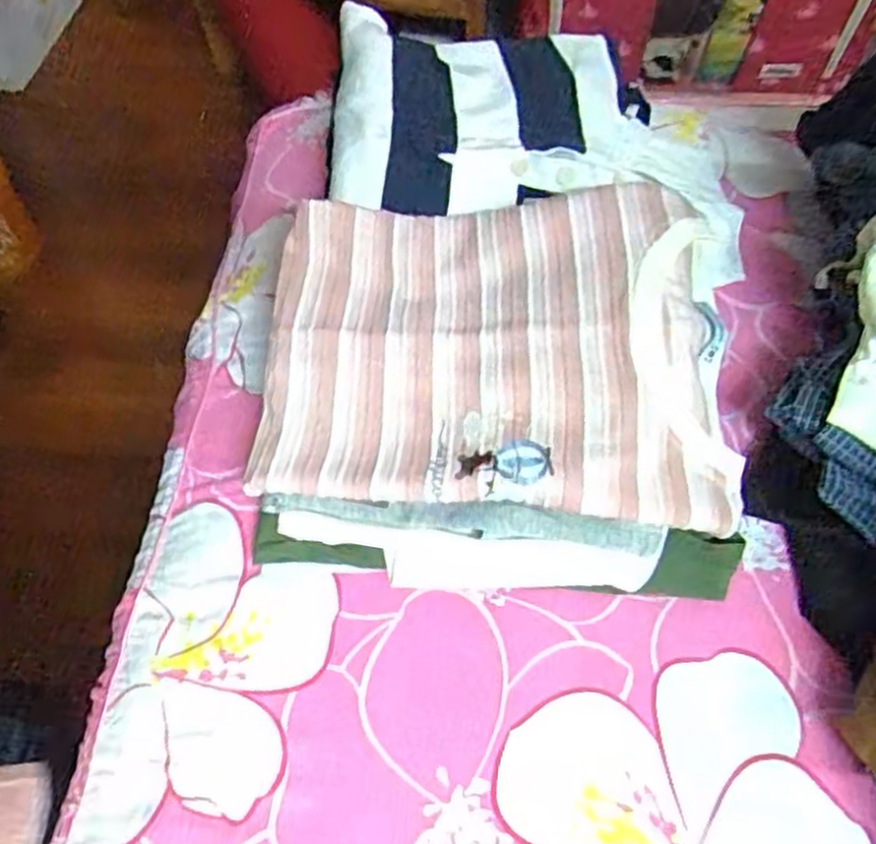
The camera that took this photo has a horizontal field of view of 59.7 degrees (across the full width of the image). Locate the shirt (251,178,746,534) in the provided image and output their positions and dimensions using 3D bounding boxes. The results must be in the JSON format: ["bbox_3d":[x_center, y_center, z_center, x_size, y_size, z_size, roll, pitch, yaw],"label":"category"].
[{"bbox_3d":[0.039,-0.057,0.538,0.318,0.062,0.236,1,59,3],"label":"shirt"}]

